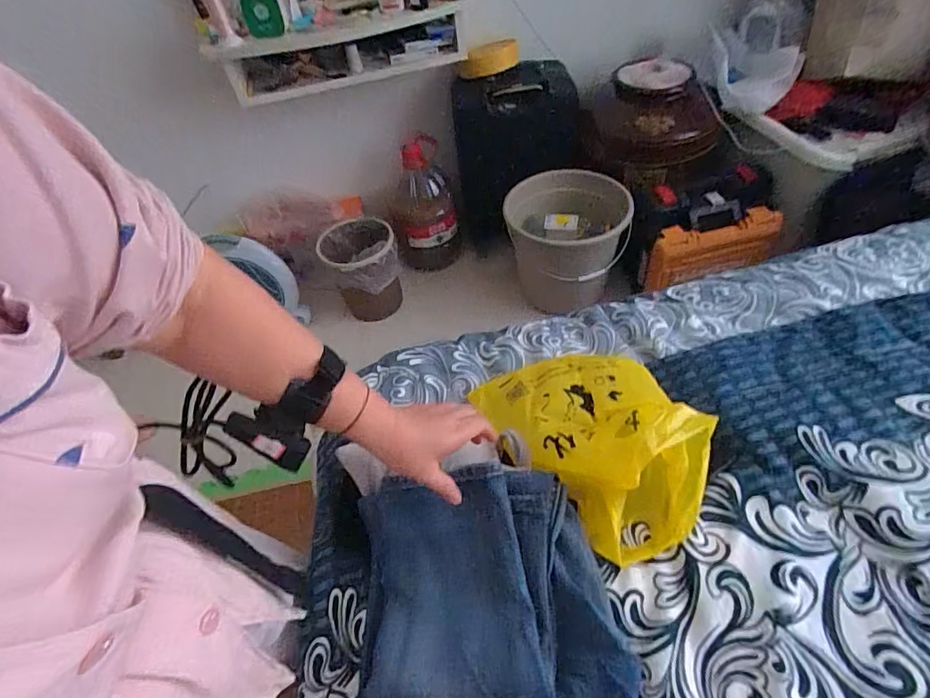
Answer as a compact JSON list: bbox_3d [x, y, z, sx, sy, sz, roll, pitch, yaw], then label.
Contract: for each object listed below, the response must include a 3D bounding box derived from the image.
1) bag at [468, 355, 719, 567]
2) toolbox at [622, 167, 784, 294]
[{"bbox_3d":[0.151,0.084,0.563,0.210,0.124,0.283,-19,50,-7],"label":"bag"},{"bbox_3d":[0.685,-0.345,1.418,0.397,0.225,0.236,-9,50,1],"label":"toolbox"}]

